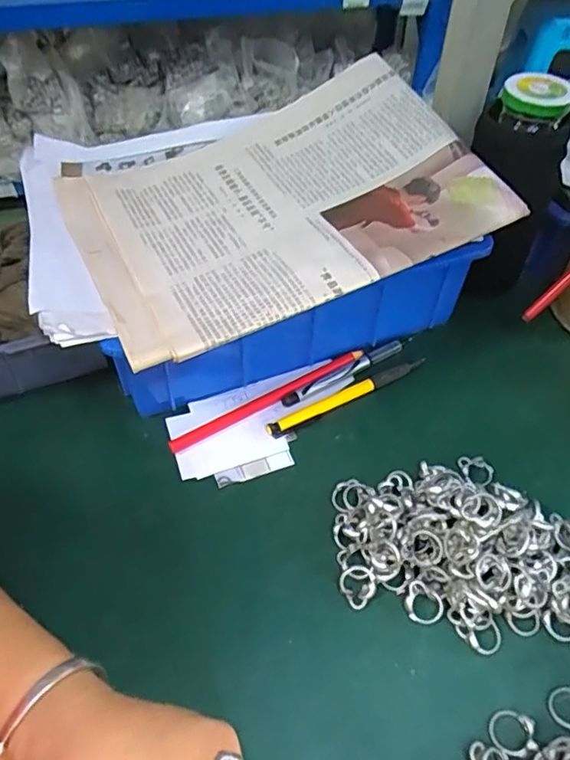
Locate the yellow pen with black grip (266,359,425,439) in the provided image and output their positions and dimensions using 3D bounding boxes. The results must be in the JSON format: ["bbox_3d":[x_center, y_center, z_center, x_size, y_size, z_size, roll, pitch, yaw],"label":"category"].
[{"bbox_3d":[0.047,0.011,0.423,0.133,0.006,0.013,-24,54,-20],"label":"yellow pen with black grip"}]

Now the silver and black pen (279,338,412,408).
[{"bbox_3d":[0.052,-0.009,0.444,0.122,0.006,0.010,-27,55,-21],"label":"silver and black pen"}]

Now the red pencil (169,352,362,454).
[{"bbox_3d":[-0.010,0.014,0.414,0.157,0.007,0.009,-25,54,-20],"label":"red pencil"}]

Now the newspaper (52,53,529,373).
[{"bbox_3d":[-0.009,-0.138,0.408,0.277,0.052,0.216,-20,53,-17],"label":"newspaper"}]

